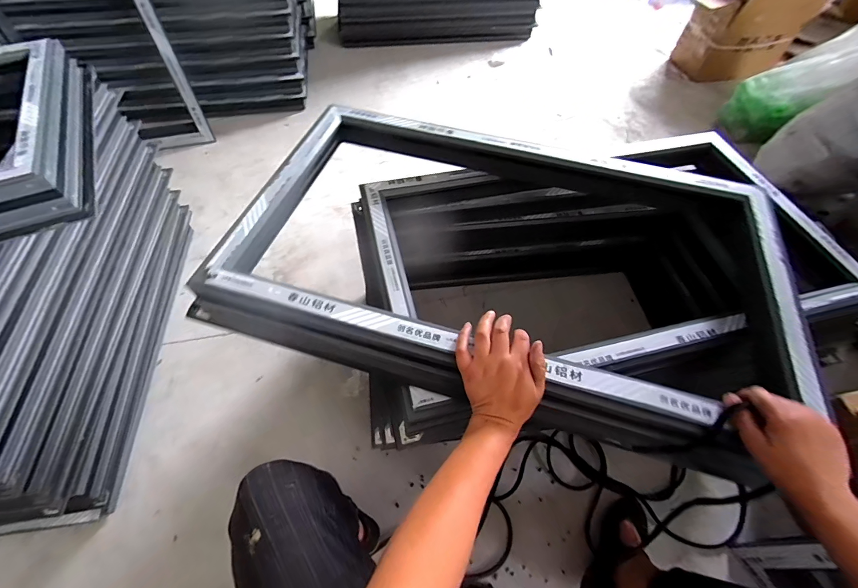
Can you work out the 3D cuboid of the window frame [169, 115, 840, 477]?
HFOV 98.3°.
[{"bbox_3d":[0.126,-0.077,0.631,0.865,0.093,0.523,13,58,8],"label":"window frame"}]

